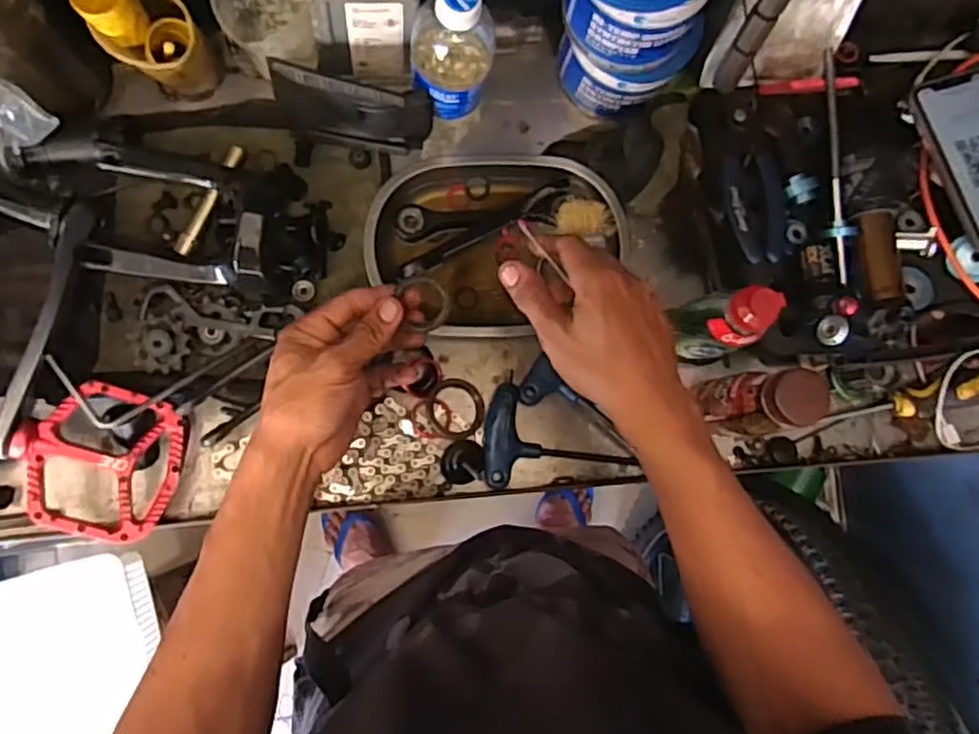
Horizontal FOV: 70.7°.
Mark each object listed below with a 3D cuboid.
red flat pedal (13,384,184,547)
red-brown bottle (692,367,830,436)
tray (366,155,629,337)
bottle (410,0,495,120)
[{"bbox_3d":[-0.296,0.071,0.528,0.111,0.021,0.113,21,80,-19],"label":"red flat pedal"},{"bbox_3d":[0.200,0.028,0.533,0.038,0.149,0.045,-4,85,-6],"label":"red-brown bottle"},{"bbox_3d":[0.007,-0.109,0.598,0.214,0.044,0.155,0,84,-6],"label":"tray"},{"bbox_3d":[-0.029,-0.243,0.529,0.057,0.150,0.069,-8,85,-6],"label":"bottle"}]

